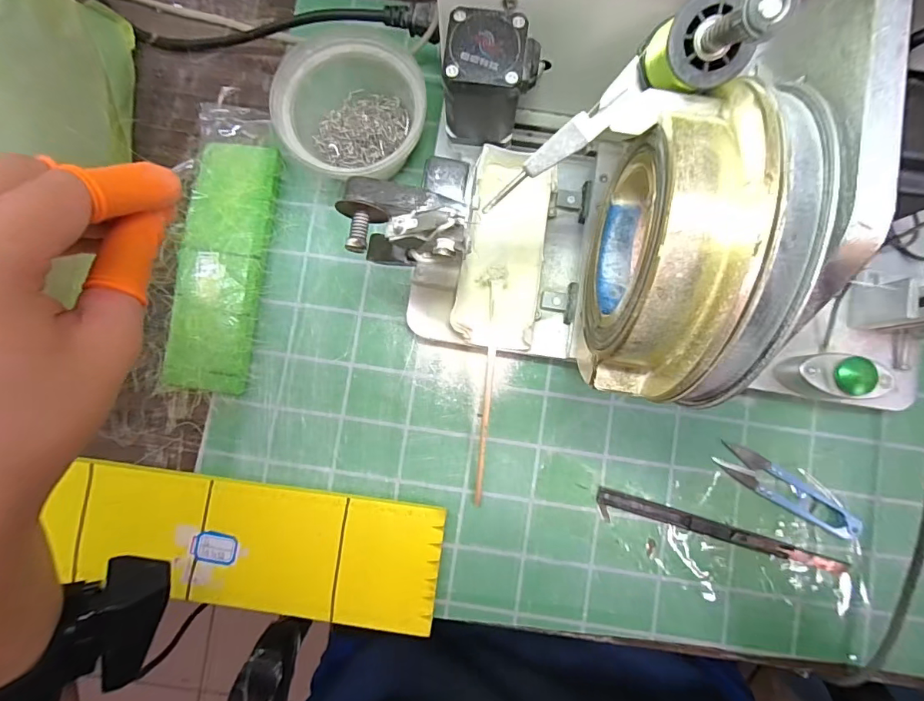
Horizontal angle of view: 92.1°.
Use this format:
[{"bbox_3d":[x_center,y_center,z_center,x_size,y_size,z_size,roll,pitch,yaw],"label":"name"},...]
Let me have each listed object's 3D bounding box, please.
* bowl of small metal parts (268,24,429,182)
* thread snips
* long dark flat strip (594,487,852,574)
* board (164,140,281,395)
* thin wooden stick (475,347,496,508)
[{"bbox_3d":[-0.079,-0.165,0.315,0.089,0.051,0.097,0,84,-1],"label":"bowl of small metal parts"},{"bbox_3d":[0.227,0.098,0.310,0.100,0.009,0.023,32,84,3],"label":"thread snips"},{"bbox_3d":[0.181,0.128,0.311,0.174,0.008,0.018,15,84,1],"label":"long dark flat strip"},{"bbox_3d":[-0.173,-0.061,0.326,0.058,0.014,0.179,7,84,0],"label":"board"},{"bbox_3d":[0.016,0.053,0.311,0.006,0.011,0.112,5,98,0],"label":"thin wooden stick"}]

